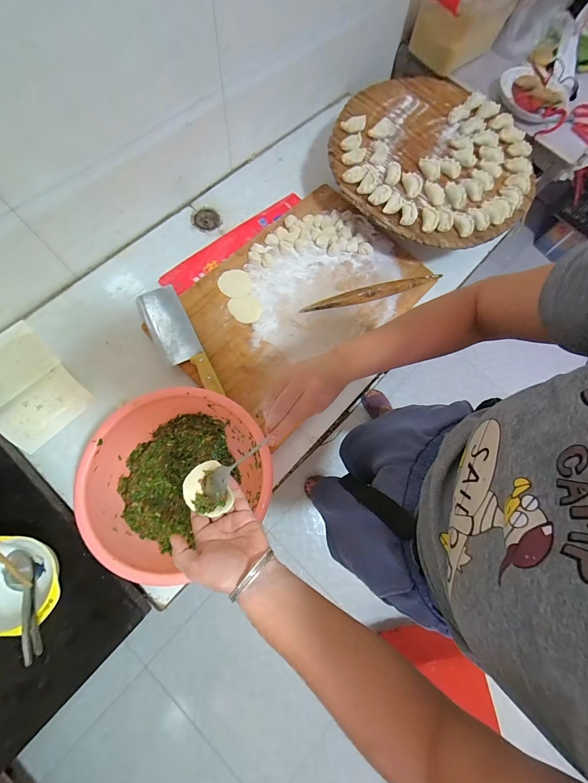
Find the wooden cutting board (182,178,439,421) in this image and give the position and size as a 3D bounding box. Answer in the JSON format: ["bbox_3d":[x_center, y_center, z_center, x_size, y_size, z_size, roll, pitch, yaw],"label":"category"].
[{"bbox_3d":[-0.008,-0.222,0.683,0.549,0.051,0.409,-41,82,-15],"label":"wooden cutting board"}]

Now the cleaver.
[{"bbox_3d":[-0.234,-0.097,0.615,0.081,0.016,0.265,-26,79,-11],"label":"cleaver"}]

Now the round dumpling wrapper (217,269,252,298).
[{"bbox_3d":[-0.129,-0.236,0.670,0.068,0.005,0.069,4,73,-13],"label":"round dumpling wrapper"}]

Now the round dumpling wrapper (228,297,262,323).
[{"bbox_3d":[-0.104,-0.175,0.655,0.066,0.005,0.061,1,75,-5],"label":"round dumpling wrapper"}]

